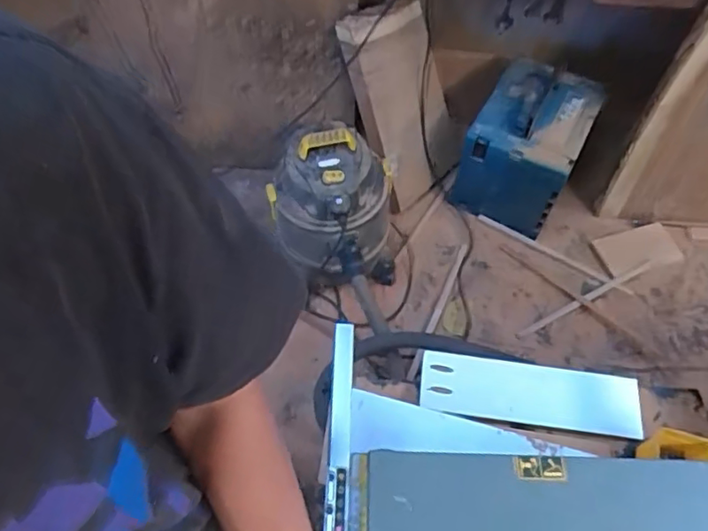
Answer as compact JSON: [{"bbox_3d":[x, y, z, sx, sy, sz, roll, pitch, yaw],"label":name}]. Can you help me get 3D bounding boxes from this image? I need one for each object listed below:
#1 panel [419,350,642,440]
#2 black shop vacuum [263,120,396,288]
[{"bbox_3d":[0.288,0.210,0.942,0.350,0.022,0.102,9,64,0],"label":"panel"},{"bbox_3d":[-0.042,-0.101,1.515,0.312,0.484,0.312,3,59,2],"label":"black shop vacuum"}]

